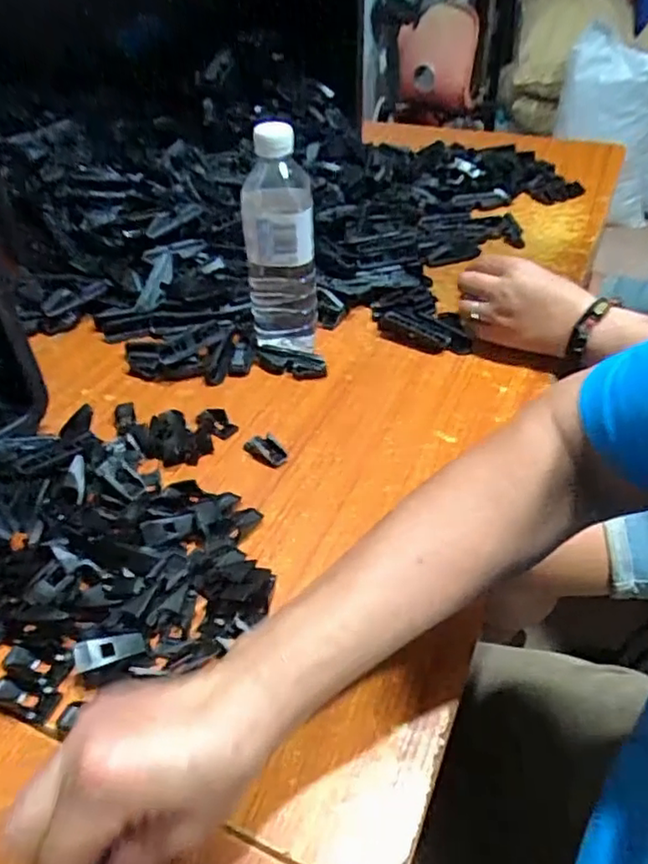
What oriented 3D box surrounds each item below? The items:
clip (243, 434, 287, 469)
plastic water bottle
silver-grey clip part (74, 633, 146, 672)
[{"bbox_3d":[-0.048,0.015,0.530,0.038,0.008,0.024,32,52,33],"label":"clip"},{"bbox_3d":[-0.041,-0.176,0.593,0.064,0.198,0.055,-1,41,1],"label":"plastic water bottle"},{"bbox_3d":[-0.128,0.131,0.377,0.040,0.009,0.016,-4,39,-36],"label":"silver-grey clip part"}]

